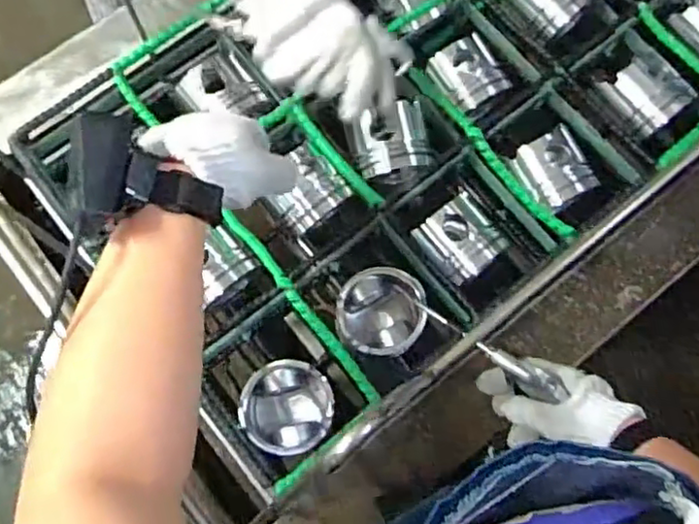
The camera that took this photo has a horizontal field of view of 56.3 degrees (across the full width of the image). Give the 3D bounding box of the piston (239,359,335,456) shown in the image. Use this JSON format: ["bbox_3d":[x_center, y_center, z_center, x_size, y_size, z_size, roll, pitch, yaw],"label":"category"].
[{"bbox_3d":[-0.063,0.151,0.674,0.089,0.068,0.089,-1,75,-2],"label":"piston"}]

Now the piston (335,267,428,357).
[{"bbox_3d":[0.032,0.058,0.702,0.091,0.073,0.093,3,75,-1],"label":"piston"}]

